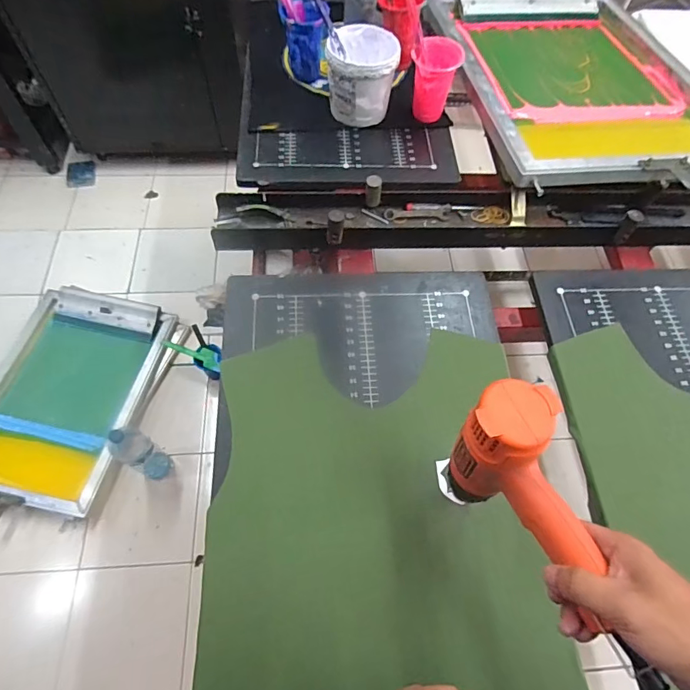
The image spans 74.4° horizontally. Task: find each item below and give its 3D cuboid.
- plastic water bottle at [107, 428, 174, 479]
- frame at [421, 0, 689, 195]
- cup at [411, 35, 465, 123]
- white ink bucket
[{"bbox_3d":[-0.562,0.290,1.227,0.097,0.296,0.083,29,64,11],"label":"plastic water bottle"},{"bbox_3d":[0.456,-0.531,0.900,0.477,0.062,0.643,-5,60,-6],"label":"frame"},{"bbox_3d":[0.160,-0.477,0.833,0.086,0.128,0.075,11,62,3],"label":"cup"},{"bbox_3d":[0.034,-0.488,0.839,0.130,0.122,0.130,-6,63,-5],"label":"white ink bucket"}]

